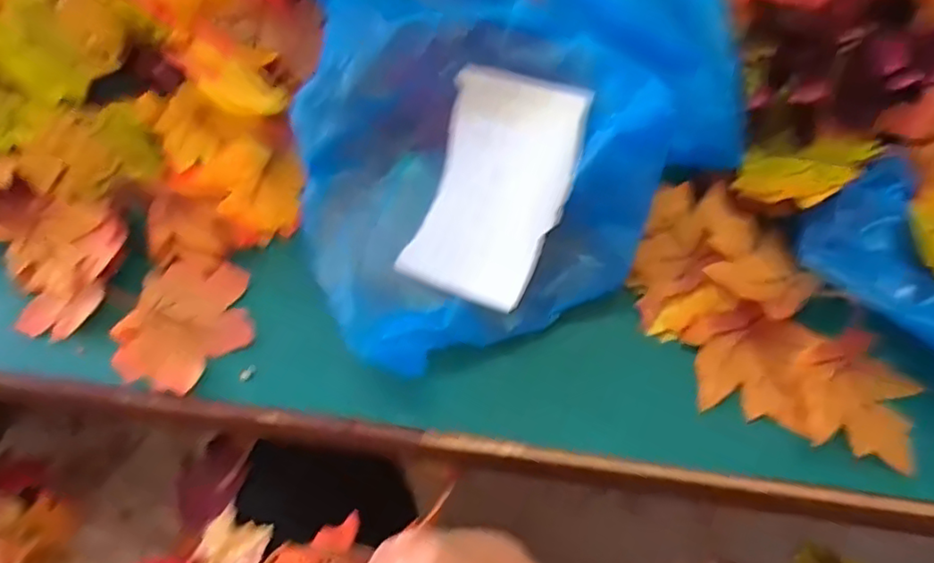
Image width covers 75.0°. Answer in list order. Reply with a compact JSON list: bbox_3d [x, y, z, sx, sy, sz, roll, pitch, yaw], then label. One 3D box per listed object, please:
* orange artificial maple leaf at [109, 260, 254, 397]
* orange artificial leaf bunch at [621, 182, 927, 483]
[{"bbox_3d":[-0.186,0.026,0.406,0.077,0.013,0.094,8,59,9],"label":"orange artificial maple leaf"},{"bbox_3d":[0.181,0.024,0.372,0.108,0.042,0.201,-32,61,-15],"label":"orange artificial leaf bunch"}]

